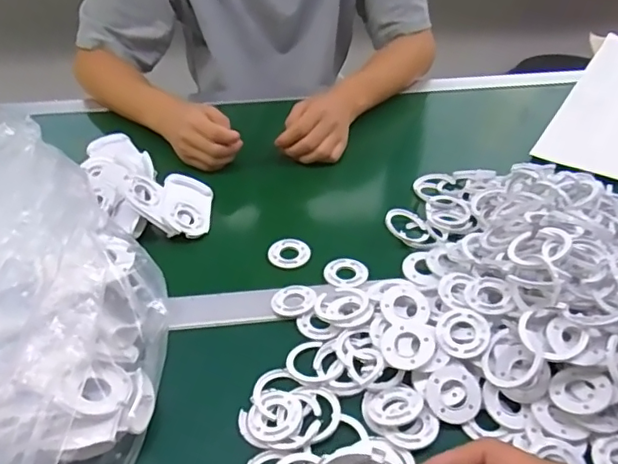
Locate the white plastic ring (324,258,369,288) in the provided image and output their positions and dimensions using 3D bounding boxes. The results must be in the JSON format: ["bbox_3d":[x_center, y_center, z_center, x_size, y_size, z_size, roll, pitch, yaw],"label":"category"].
[{"bbox_3d":[0.038,0.042,0.580,0.043,0.008,0.047,-1,40,1],"label":"white plastic ring"}]

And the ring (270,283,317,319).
[{"bbox_3d":[-0.014,0.065,0.547,0.041,0.007,0.043,-1,40,1],"label":"ring"}]

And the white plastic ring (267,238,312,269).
[{"bbox_3d":[-0.021,0.023,0.608,0.042,0.010,0.038,13,42,16],"label":"white plastic ring"}]

